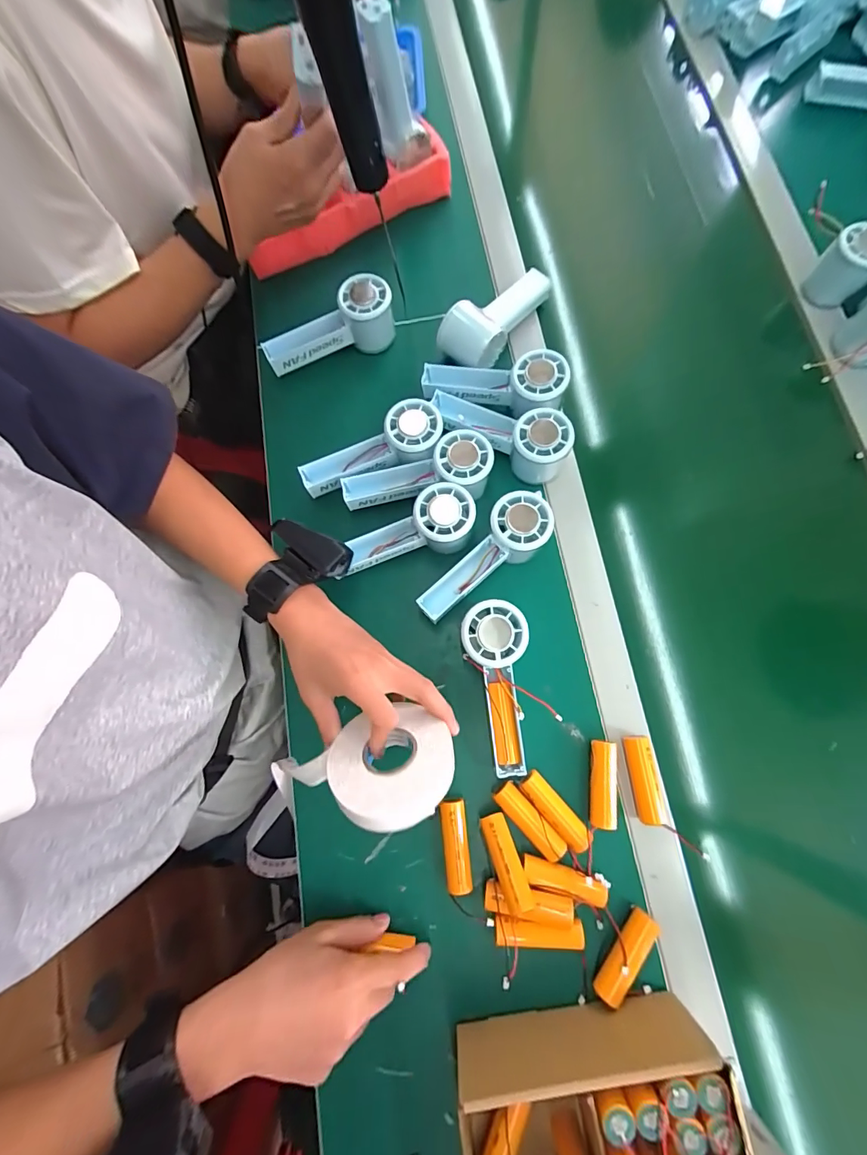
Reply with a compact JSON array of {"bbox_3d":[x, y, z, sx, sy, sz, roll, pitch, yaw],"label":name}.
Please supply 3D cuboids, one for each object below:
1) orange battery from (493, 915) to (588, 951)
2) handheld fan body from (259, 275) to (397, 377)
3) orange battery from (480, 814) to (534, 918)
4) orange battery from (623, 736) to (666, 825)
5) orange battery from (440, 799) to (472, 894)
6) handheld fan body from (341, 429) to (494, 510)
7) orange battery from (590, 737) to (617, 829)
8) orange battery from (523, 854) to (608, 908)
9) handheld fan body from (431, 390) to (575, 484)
[{"bbox_3d":[0.087,0.295,0.366,0.072,0.019,0.021,3,77,3],"label":"orange battery"},{"bbox_3d":[-0.117,-0.277,0.500,0.149,0.074,0.054,-19,77,-3],"label":"handheld fan body"},{"bbox_3d":[0.061,0.238,0.367,0.023,0.018,0.070,-20,54,-3],"label":"orange battery"},{"bbox_3d":[0.185,0.179,0.390,0.020,0.023,0.070,-5,77,1],"label":"orange battery"},{"bbox_3d":[0.020,0.233,0.384,0.021,0.023,0.071,-6,77,0],"label":"orange battery"},{"bbox_3d":[-0.015,-0.096,0.439,0.151,0.044,0.061,-19,77,-3],"label":"handheld fan body"},{"bbox_3d":[0.151,0.184,0.392,0.021,0.018,0.071,5,77,3],"label":"orange battery"},{"bbox_3d":[0.109,0.256,0.372,0.070,0.022,0.022,14,78,5],"label":"orange battery"},{"bbox_3d":[0.065,-0.149,0.450,0.148,0.058,0.052,22,78,7],"label":"handheld fan body"}]

